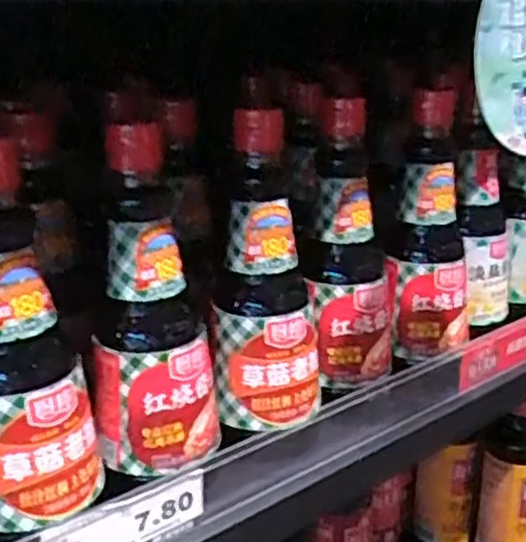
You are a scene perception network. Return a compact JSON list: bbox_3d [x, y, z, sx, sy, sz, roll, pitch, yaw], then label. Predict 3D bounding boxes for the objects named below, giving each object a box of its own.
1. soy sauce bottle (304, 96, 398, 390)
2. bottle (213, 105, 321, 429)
[{"bbox_3d":[0.062,-0.021,0.493,0.054,0.183,0.061,5,20,15],"label":"soy sauce bottle"},{"bbox_3d":[0.002,-0.006,0.452,0.063,0.184,0.076,0,20,1],"label":"bottle"}]

